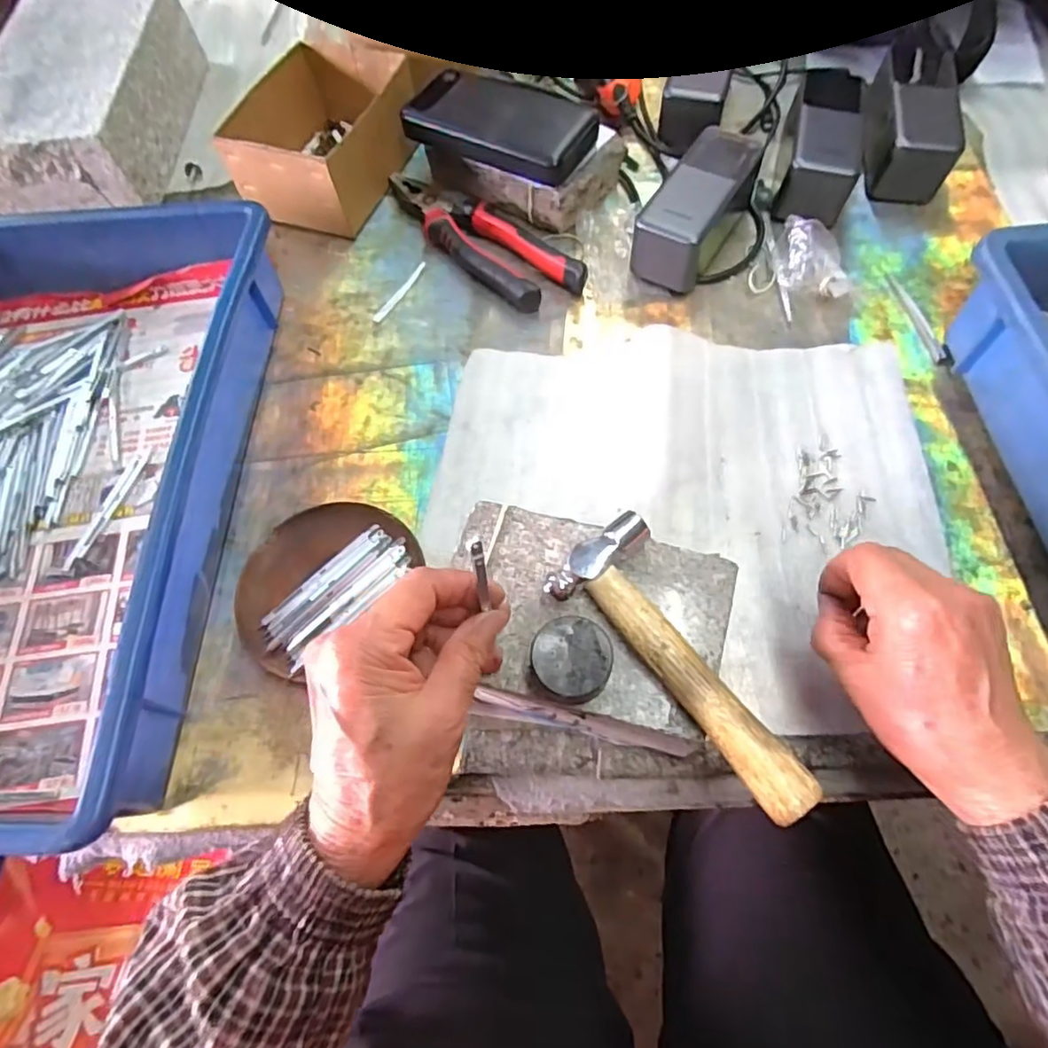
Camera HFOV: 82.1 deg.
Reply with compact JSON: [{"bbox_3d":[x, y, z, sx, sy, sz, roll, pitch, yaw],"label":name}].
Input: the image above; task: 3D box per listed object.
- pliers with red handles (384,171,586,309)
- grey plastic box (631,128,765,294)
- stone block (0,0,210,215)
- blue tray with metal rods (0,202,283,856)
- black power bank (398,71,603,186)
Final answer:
[{"bbox_3d":[-0.040,-0.244,0.509,0.056,0.022,0.206,-41,69,-15],"label":"pliers with red handles"},{"bbox_3d":[0.140,-0.251,0.483,0.059,0.054,0.131,30,70,16],"label":"grey plastic box"},{"bbox_3d":[-0.414,-0.404,0.571,0.140,0.079,0.246,-1,64,3],"label":"stone block"},{"bbox_3d":[-0.328,-0.031,0.397,0.279,0.077,0.420,0,64,3],"label":"blue tray with metal rods"},{"bbox_3d":[-0.016,-0.335,0.500,0.153,0.026,0.083,28,69,15],"label":"black power bank"}]

